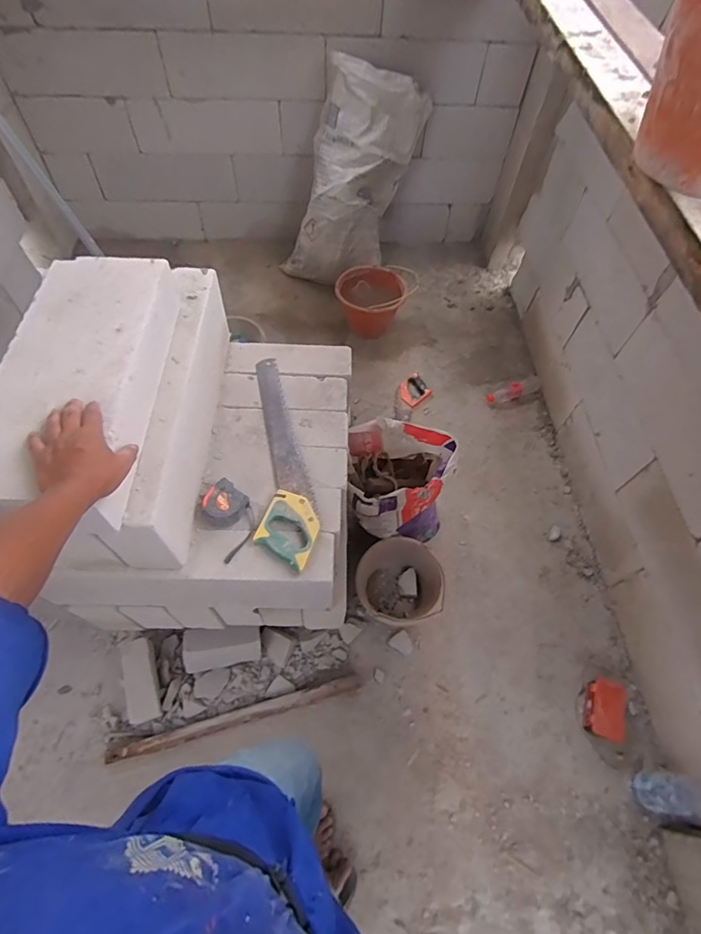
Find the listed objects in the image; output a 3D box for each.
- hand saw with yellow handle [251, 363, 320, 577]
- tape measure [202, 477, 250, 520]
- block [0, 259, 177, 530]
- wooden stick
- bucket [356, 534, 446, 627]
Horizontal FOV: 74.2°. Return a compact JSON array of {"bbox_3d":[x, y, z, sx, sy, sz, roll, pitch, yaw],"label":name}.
[{"bbox_3d":[-0.157,-0.039,0.986,0.115,0.027,0.536,-9,60,-8],"label":"hand saw with yellow handle"},{"bbox_3d":[-0.247,0.071,0.905,0.073,0.050,0.074,35,64,16],"label":"tape measure"},{"bbox_3d":[-0.428,-0.144,0.743,0.195,0.096,0.464,1,59,-2],"label":"block"},{"bbox_3d":[-0.294,0.656,1.223,0.664,0.027,0.047,-12,61,-10],"label":"wooden stick"},{"bbox_3d":[0.145,0.352,1.383,0.227,0.174,0.241,1,59,-2],"label":"bucket"}]

